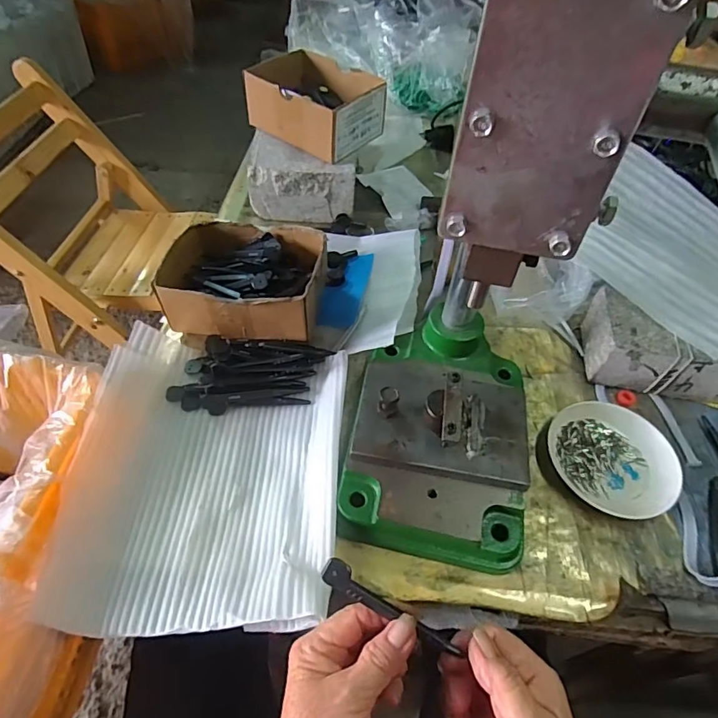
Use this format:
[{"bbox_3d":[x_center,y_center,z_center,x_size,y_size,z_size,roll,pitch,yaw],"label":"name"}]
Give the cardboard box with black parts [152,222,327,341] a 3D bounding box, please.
[{"bbox_3d":[-0.124,-0.089,0.549,0.168,0.065,0.130,4,50,-1],"label":"cardboard box with black parts"}]

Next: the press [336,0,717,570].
[{"bbox_3d":[0.088,0.003,0.296,0.176,0.363,0.345,4,50,-1],"label":"press"}]

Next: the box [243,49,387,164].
[{"bbox_3d":[-0.058,-0.349,0.678,0.163,0.069,0.123,32,54,20],"label":"box"}]

